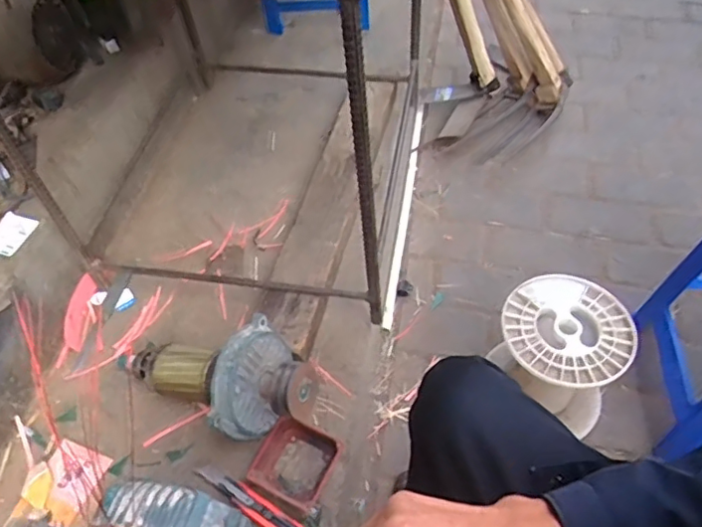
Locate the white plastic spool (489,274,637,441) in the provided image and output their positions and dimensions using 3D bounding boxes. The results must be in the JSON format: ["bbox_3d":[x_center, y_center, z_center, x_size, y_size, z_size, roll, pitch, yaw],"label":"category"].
[{"bbox_3d":[0.352,0.170,1.006,0.191,0.249,0.184,-2,52,3],"label":"white plastic spool"}]

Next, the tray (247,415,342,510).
[{"bbox_3d":[-0.080,0.282,0.828,0.102,0.033,0.105,19,56,18],"label":"tray"}]

